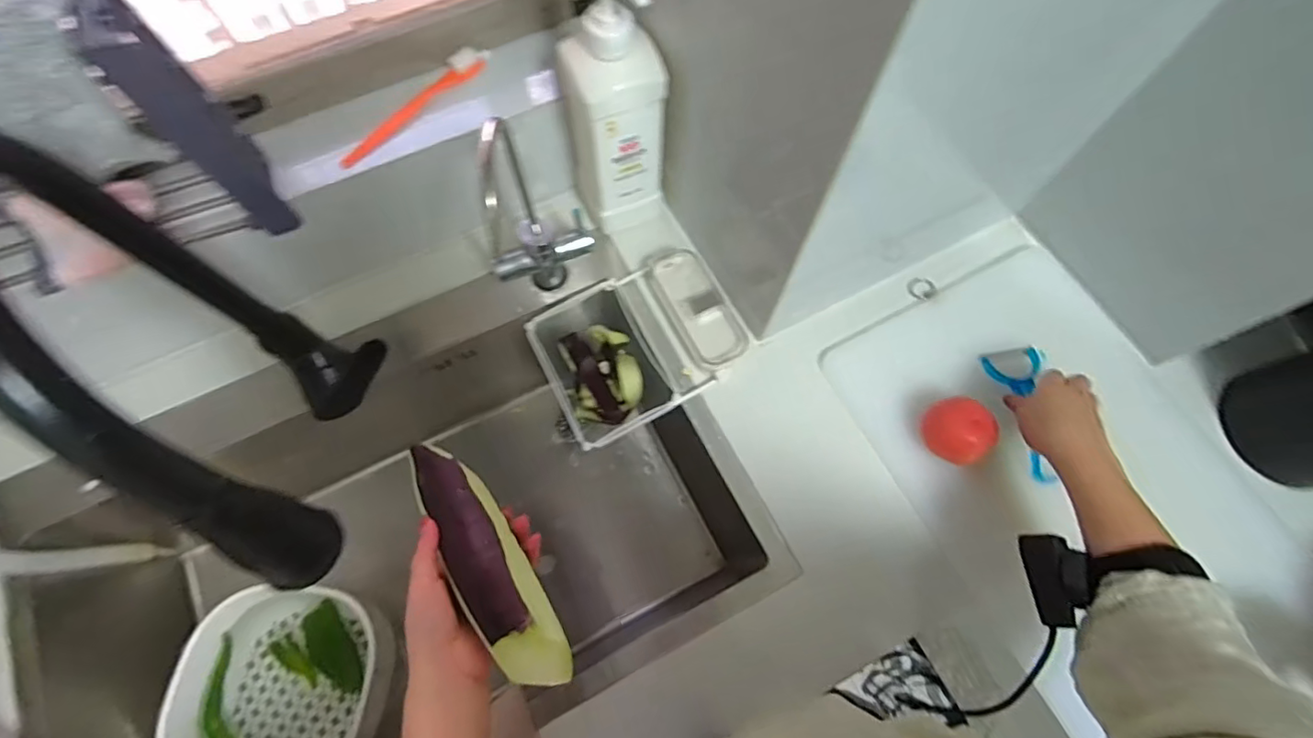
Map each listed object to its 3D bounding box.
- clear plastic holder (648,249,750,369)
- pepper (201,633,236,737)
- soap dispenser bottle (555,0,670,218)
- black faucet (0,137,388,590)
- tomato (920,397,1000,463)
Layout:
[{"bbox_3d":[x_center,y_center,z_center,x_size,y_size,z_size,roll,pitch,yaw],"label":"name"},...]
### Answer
[{"bbox_3d":[0.044,-0.067,0.639,0.061,0.032,0.144,-26,71,-10],"label":"clear plastic holder"},{"bbox_3d":[-0.460,0.340,0.610,0.018,0.021,0.109,-13,70,-6],"label":"pepper"},{"bbox_3d":[-0.038,-0.251,0.538,0.085,0.246,0.064,-16,70,-7],"label":"soap dispenser bottle"},{"bbox_3d":[-0.246,0.005,0.371,0.073,0.348,0.266,-35,73,-13],"label":"black faucet"},{"bbox_3d":[0.292,0.060,0.556,0.051,0.050,0.057,-4,69,-2],"label":"tomato"}]

